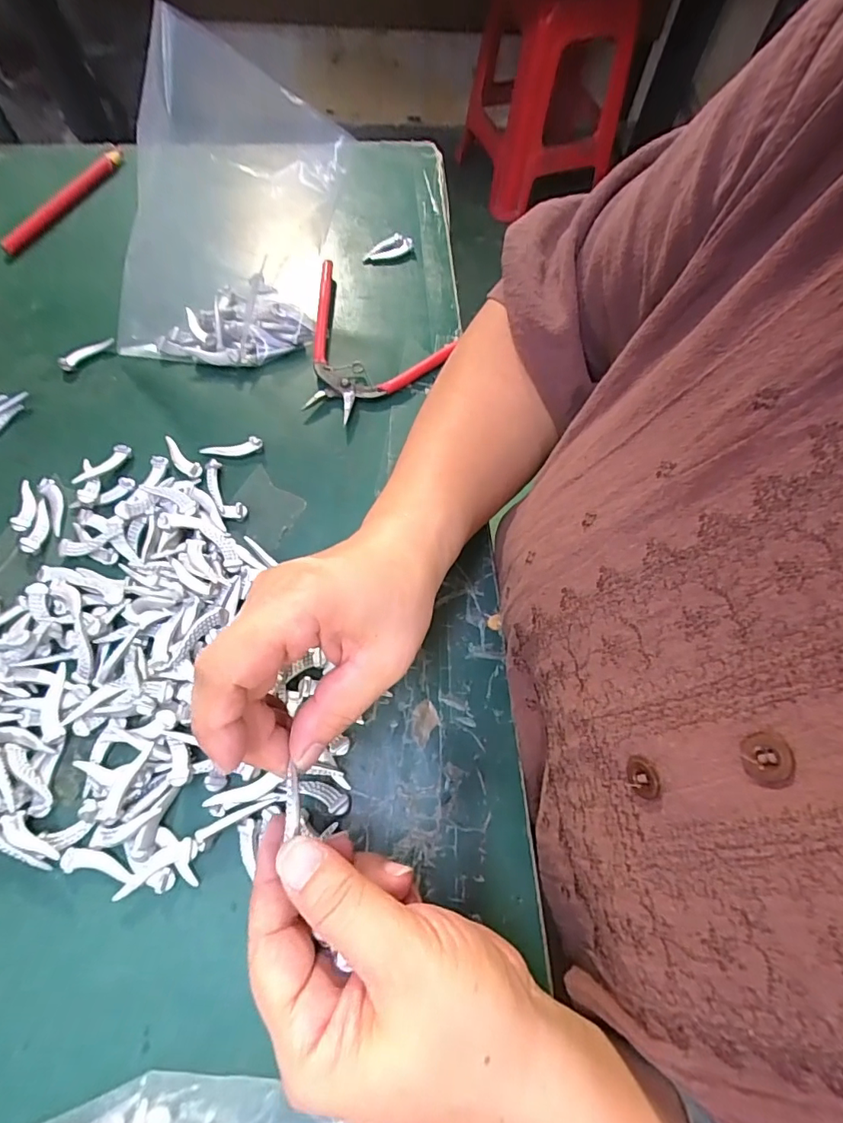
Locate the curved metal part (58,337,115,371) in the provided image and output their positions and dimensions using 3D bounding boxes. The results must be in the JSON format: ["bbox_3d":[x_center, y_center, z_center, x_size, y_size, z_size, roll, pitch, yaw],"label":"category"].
[{"bbox_3d":[-0.236,-0.147,0.354,0.011,0.006,0.039,43,72,15],"label":"curved metal part"}]

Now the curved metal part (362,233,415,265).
[{"bbox_3d":[-0.027,-0.251,0.405,0.040,0.009,0.023,-12,68,-6],"label":"curved metal part"}]

